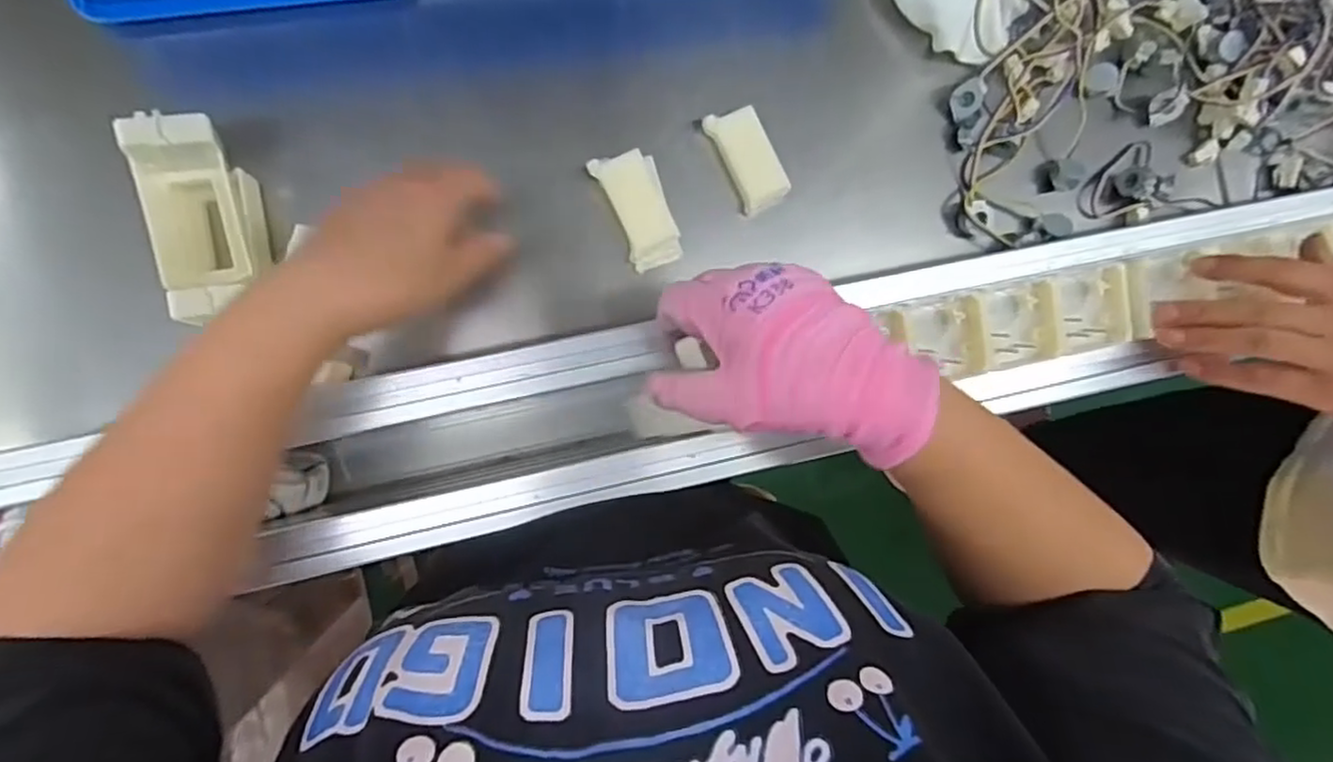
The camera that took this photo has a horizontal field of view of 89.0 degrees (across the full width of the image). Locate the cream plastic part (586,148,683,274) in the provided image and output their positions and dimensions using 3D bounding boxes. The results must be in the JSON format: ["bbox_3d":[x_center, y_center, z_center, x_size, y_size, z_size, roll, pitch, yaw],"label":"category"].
[{"bbox_3d":[-0.021,-0.129,0.519,0.045,0.035,0.085,-23,93,-8],"label":"cream plastic part"}]

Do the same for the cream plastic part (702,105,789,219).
[{"bbox_3d":[0.064,-0.175,0.536,0.040,0.026,0.079,-29,94,-8],"label":"cream plastic part"}]

